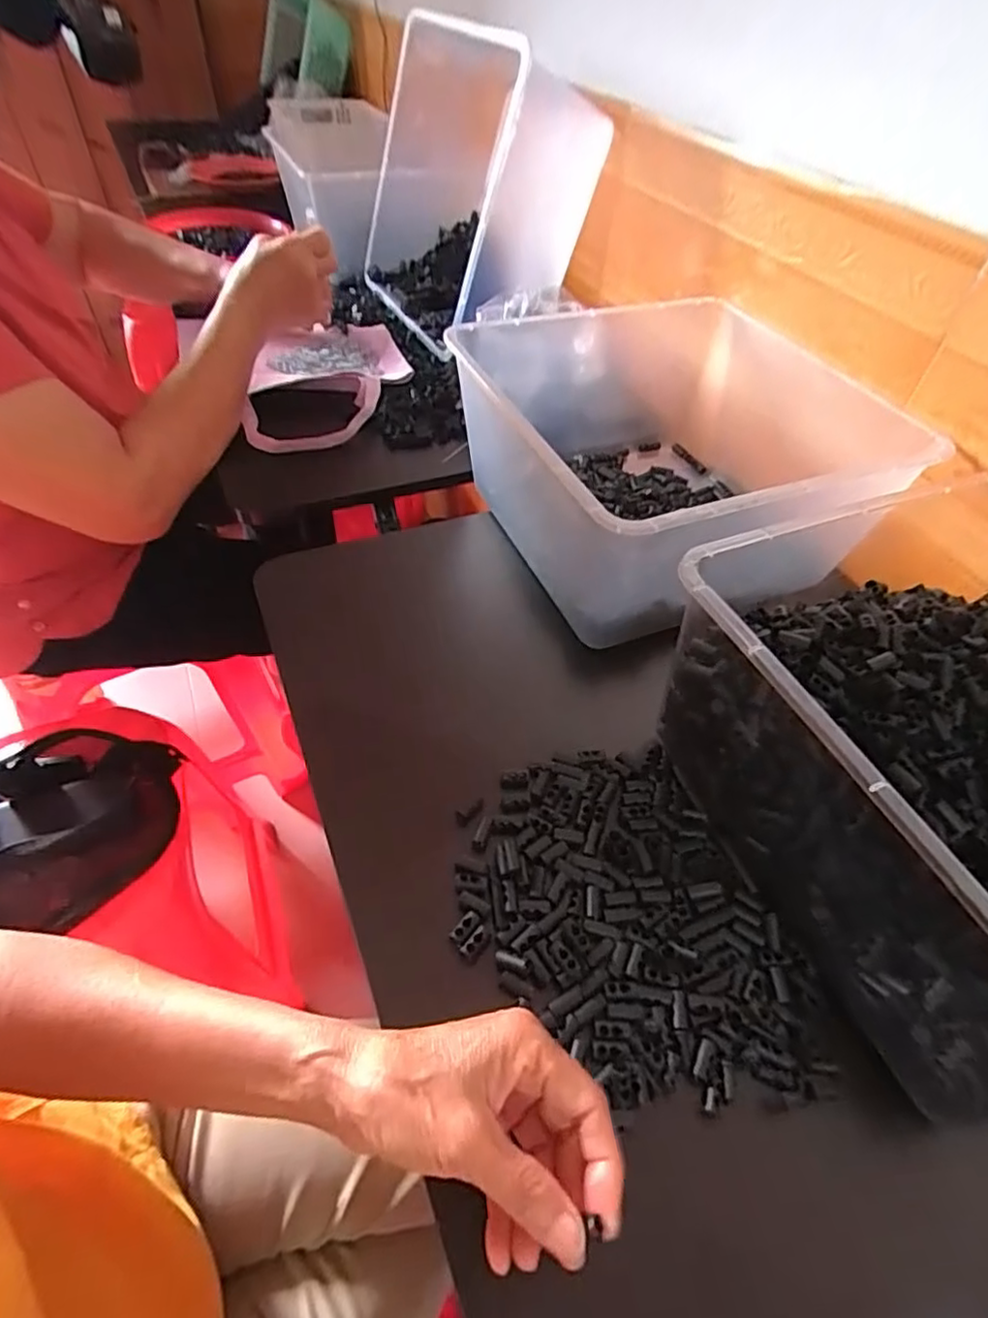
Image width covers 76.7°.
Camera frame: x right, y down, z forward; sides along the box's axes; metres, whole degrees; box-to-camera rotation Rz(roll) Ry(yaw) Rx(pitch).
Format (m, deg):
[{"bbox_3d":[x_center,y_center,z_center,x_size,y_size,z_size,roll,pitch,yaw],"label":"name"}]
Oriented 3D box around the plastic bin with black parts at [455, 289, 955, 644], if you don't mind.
[{"bbox_3d":[0.138,-0.179,0.557,0.303,0.166,0.404,-14,52,-15],"label":"plastic bin with black parts"}]

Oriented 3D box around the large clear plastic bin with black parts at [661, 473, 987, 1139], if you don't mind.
[{"bbox_3d":[0.280,0.043,0.376,0.285,0.121,0.340,-18,53,-18],"label":"large clear plastic bin with black parts"}]

